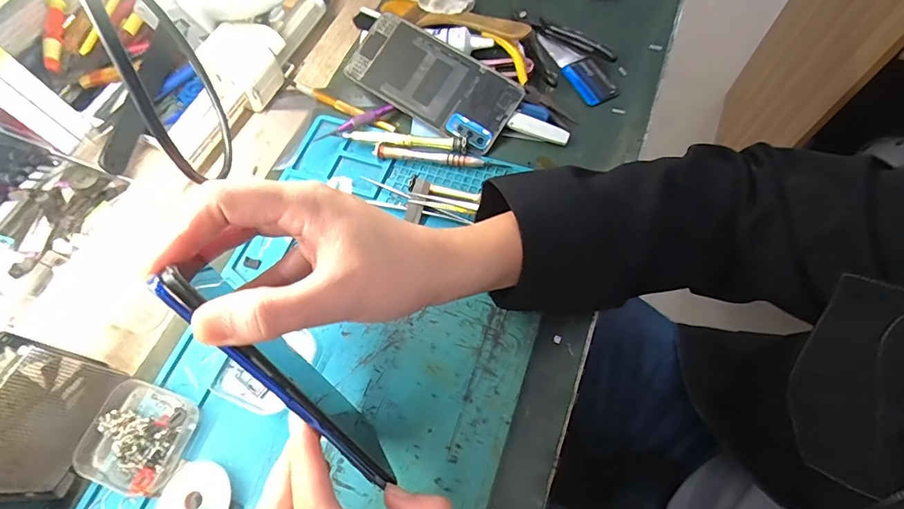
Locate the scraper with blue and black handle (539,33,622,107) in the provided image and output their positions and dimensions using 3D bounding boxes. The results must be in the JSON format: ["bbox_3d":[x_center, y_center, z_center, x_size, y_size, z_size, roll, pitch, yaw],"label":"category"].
[{"bbox_3d":[0.119,-0.184,0.433,0.035,0.010,0.105,-26,66,-10],"label":"scraper with blue and black handle"}]

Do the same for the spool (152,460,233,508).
[{"bbox_3d":[-0.165,0.159,0.284,0.046,0.011,0.043,-1,65,2],"label":"spool"}]

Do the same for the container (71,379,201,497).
[{"bbox_3d":[-0.212,0.122,0.298,0.064,0.021,0.062,14,66,9],"label":"container"}]

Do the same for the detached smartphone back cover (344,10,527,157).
[{"bbox_3d":[-0.018,-0.159,0.408,0.158,0.006,0.074,34,89,9],"label":"detached smartphone back cover"}]

